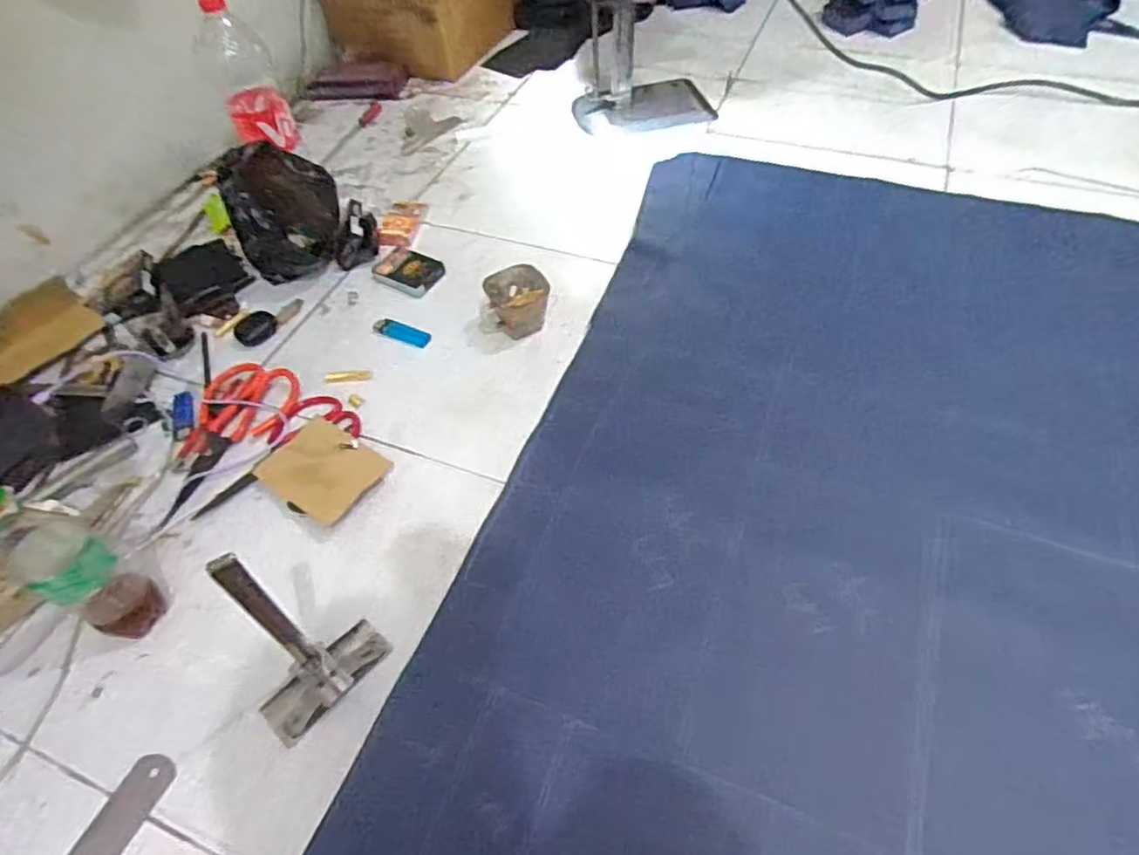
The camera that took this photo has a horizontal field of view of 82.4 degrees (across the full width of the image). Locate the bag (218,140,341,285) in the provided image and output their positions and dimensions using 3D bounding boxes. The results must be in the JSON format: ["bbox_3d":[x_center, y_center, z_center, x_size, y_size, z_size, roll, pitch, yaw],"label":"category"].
[{"bbox_3d":[-0.406,-0.307,0.932,0.147,0.158,0.086,-33,57,-20],"label":"bag"}]

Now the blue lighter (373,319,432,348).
[{"bbox_3d":[-0.226,-0.128,0.881,0.079,0.011,0.029,16,55,16],"label":"blue lighter"}]

